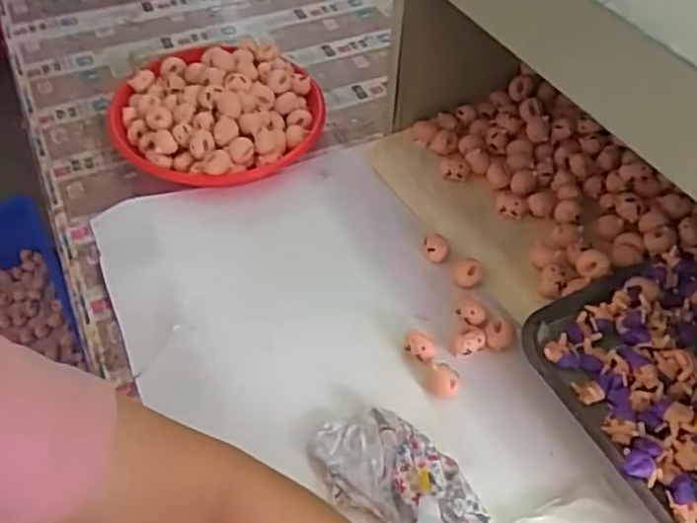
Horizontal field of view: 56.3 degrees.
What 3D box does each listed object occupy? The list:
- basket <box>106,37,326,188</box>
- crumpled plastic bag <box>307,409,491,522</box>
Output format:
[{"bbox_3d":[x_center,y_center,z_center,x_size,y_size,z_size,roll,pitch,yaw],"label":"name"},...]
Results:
[{"bbox_3d":[-0.150,-0.174,0.739,0.237,0.056,0.210,-15,54,-12],"label":"basket"},{"bbox_3d":[0.039,0.161,0.494,0.139,0.016,0.076,20,54,15],"label":"crumpled plastic bag"}]

